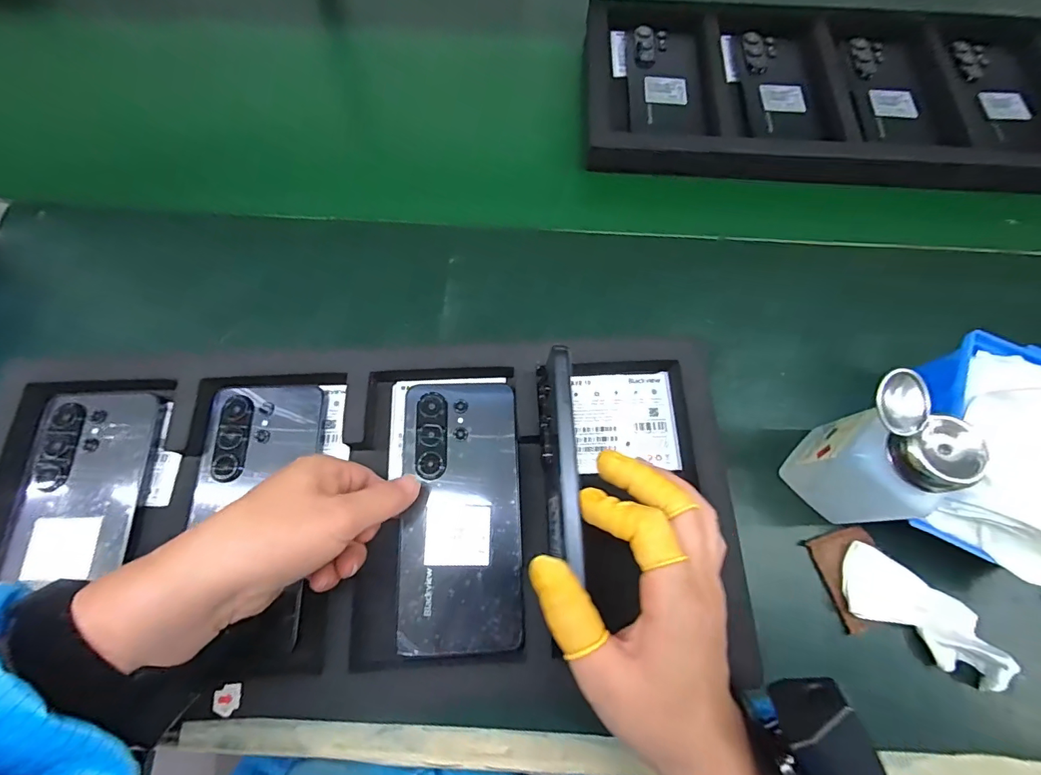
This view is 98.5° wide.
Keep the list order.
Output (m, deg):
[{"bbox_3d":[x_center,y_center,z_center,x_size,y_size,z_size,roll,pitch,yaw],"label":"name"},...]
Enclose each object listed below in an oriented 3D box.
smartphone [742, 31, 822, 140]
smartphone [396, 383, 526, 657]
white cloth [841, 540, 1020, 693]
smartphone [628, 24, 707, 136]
[{"bbox_3d":[0.266,-0.307,0.458,0.069,0.011,0.161,7,69,2],"label":"smartphone"},{"bbox_3d":[-0.038,0.078,0.292,0.075,0.007,0.167,-2,71,-2],"label":"smartphone"},{"bbox_3d":[0.256,0.144,0.286,0.099,0.018,0.042,30,71,10],"label":"white cloth"},{"bbox_3d":[0.147,-0.311,0.460,0.072,0.016,0.160,5,69,1],"label":"smartphone"}]

